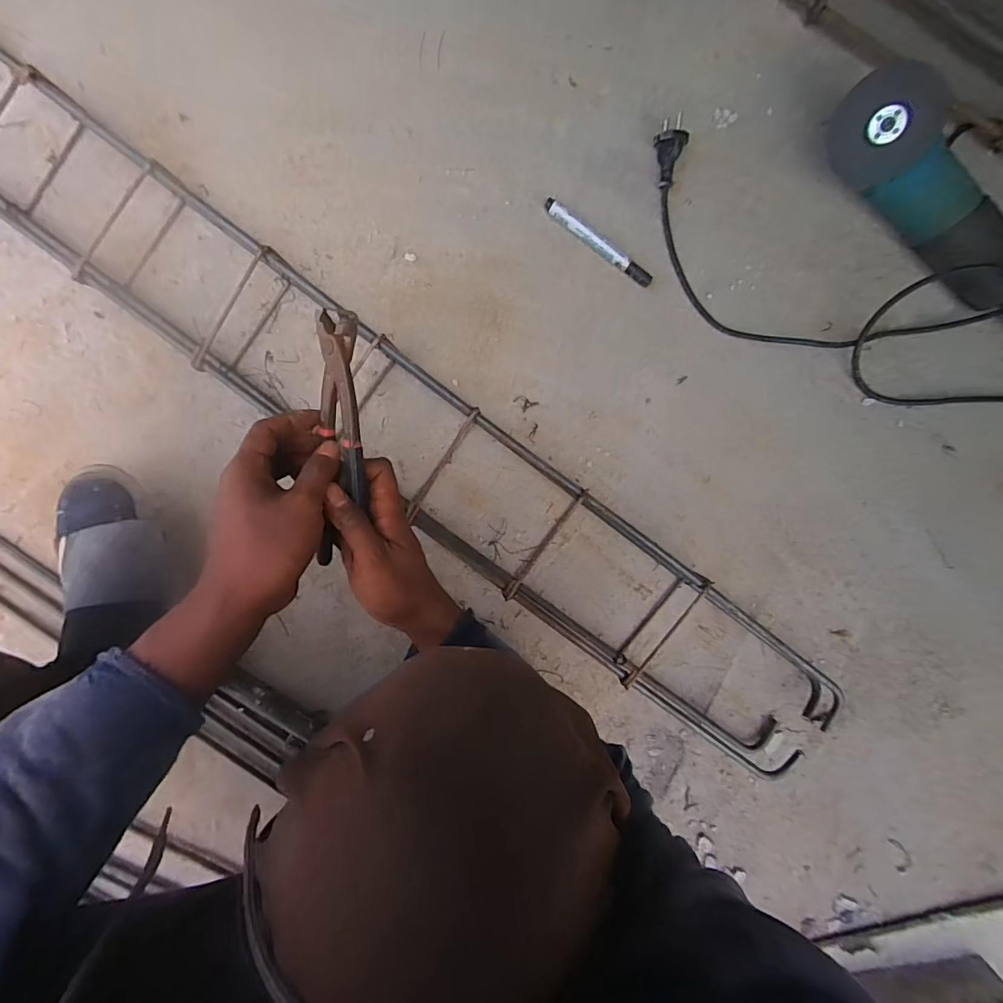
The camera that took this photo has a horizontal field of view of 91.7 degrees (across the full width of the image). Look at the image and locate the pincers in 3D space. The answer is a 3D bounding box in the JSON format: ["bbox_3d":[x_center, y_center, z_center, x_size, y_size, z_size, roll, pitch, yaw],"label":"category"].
[{"bbox_3d":[-0.126,-0.040,0.384,0.041,0.030,0.203,7,112,1],"label":"pincers"}]

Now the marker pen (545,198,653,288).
[{"bbox_3d":[0.108,-0.286,0.541,0.142,0.016,0.015,37,96,-2],"label":"marker pen"}]

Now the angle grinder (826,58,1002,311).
[{"bbox_3d":[0.451,-0.289,0.497,0.080,0.090,0.310,-44,93,5],"label":"angle grinder"}]

